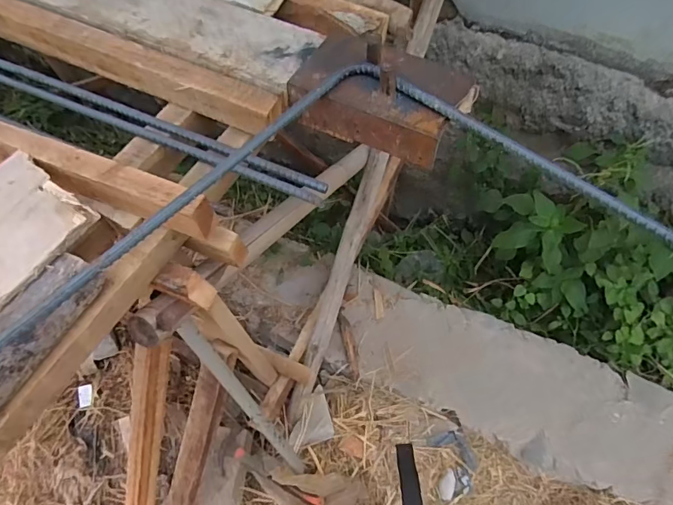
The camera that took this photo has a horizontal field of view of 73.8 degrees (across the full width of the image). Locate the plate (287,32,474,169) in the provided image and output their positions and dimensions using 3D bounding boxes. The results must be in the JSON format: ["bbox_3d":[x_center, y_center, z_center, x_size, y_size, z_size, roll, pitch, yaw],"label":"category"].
[{"bbox_3d":[0.052,-0.204,0.566,0.205,0.084,0.131,24,68,13],"label":"plate"}]

